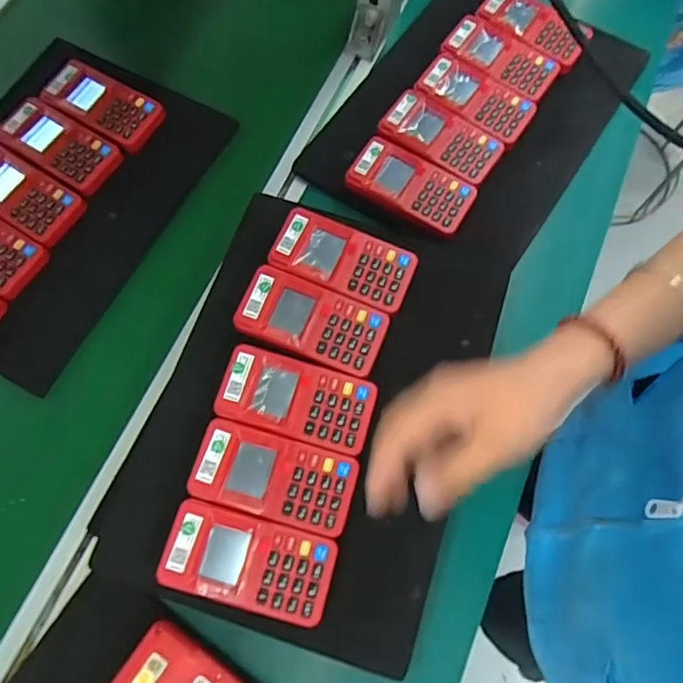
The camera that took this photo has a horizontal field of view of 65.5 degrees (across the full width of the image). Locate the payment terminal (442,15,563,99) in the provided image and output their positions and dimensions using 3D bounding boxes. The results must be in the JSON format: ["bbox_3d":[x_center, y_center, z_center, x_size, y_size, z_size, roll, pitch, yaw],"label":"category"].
[{"bbox_3d":[0.170,-0.302,0.558,0.118,0.015,0.057,34,77,10],"label":"payment terminal"}]

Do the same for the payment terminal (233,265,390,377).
[{"bbox_3d":[-0.025,-0.017,0.447,0.120,0.019,0.062,21,75,7],"label":"payment terminal"}]

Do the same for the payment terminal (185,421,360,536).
[{"bbox_3d":[-0.051,0.105,0.412,0.120,0.028,0.061,14,75,5],"label":"payment terminal"}]

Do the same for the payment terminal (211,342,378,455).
[{"bbox_3d":[-0.036,0.045,0.425,0.121,0.015,0.061,14,75,5],"label":"payment terminal"}]

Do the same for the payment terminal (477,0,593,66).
[{"bbox_3d":[0.208,-0.346,0.574,0.116,0.018,0.051,34,77,10],"label":"payment terminal"}]

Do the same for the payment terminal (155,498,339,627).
[{"bbox_3d":[-0.068,0.163,0.393,0.120,0.025,0.062,14,75,5],"label":"payment terminal"}]

